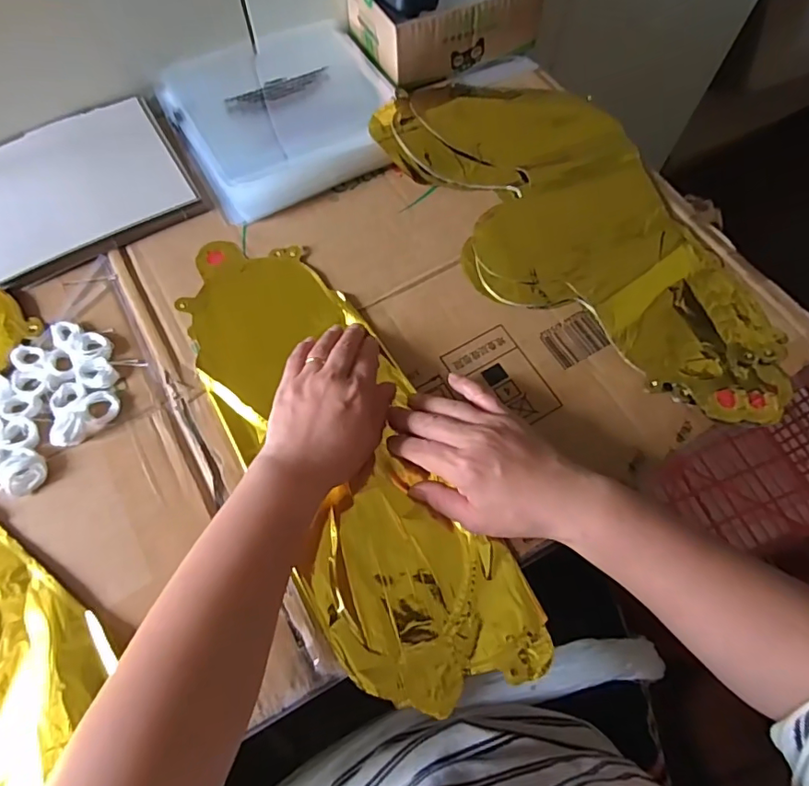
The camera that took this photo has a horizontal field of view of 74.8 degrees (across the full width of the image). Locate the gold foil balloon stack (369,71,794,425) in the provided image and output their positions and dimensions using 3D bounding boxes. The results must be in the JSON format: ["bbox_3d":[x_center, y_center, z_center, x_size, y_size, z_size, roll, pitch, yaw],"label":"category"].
[{"bbox_3d":[0.161,-0.164,0.501,0.224,0.024,0.459,-28,71,-13],"label":"gold foil balloon stack"}]

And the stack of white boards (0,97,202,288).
[{"bbox_3d":[-0.316,-0.200,0.508,0.193,0.014,0.154,-29,71,-13],"label":"stack of white boards"}]

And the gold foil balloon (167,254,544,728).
[{"bbox_3d":[-0.054,0.037,0.426,0.141,0.017,0.420,-28,71,-13],"label":"gold foil balloon"}]

